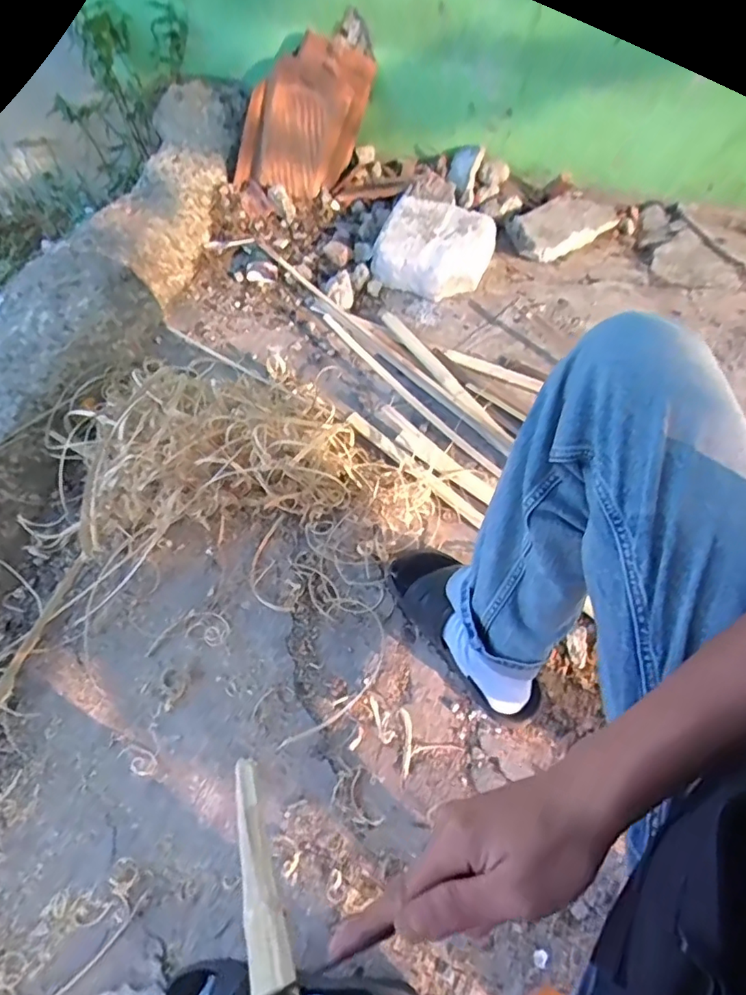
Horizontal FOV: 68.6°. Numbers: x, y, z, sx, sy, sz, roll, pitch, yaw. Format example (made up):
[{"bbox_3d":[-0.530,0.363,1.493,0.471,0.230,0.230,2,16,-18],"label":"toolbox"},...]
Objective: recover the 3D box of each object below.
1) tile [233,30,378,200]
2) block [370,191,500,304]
[{"bbox_3d":[-0.169,-0.917,1.337,0.253,0.091,0.370,23,102,-7],"label":"tile"},{"bbox_3d":[0.146,-0.573,1.230,0.240,0.093,0.239,22,61,11],"label":"block"}]

